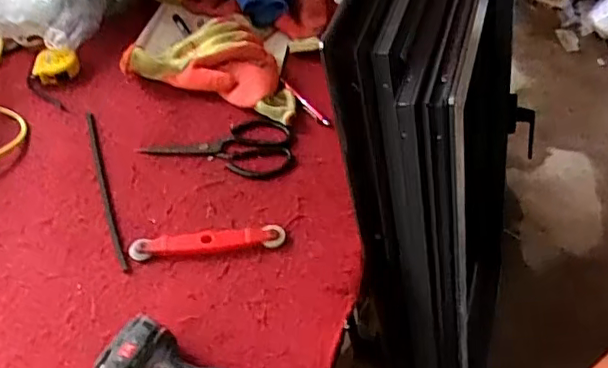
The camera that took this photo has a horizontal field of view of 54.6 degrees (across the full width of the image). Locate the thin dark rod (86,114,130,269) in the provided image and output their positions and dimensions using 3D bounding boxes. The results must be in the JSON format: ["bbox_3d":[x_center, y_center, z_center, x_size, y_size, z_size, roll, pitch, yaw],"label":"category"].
[{"bbox_3d":[-0.286,-0.003,0.836,0.015,0.006,0.323,-17,49,-13],"label":"thin dark rod"}]

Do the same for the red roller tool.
[{"bbox_3d":[-0.125,0.073,0.761,0.196,0.018,0.032,-5,48,-3],"label":"red roller tool"}]

